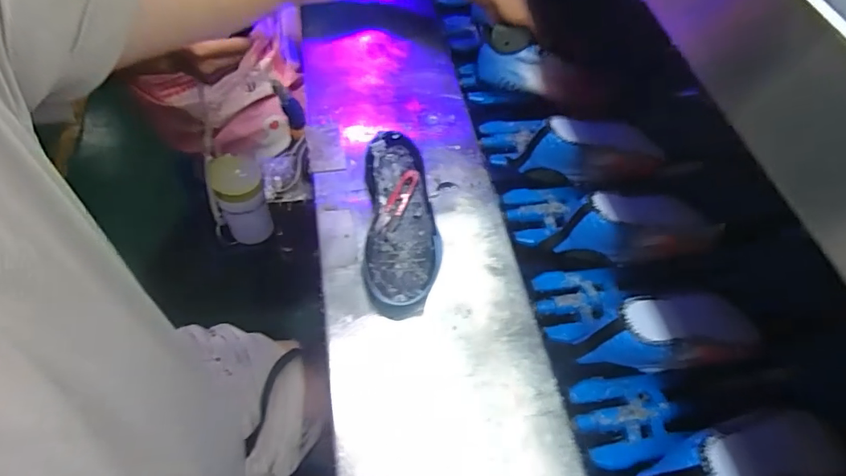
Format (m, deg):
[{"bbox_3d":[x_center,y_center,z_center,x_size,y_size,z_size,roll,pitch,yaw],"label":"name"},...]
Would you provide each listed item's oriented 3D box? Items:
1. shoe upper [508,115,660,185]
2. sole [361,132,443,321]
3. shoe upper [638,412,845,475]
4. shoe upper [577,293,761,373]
[{"bbox_3d":[0.238,-0.127,0.701,0.211,0.084,0.078,-6,59,-7],"label":"shoe upper"},{"bbox_3d":[-0.027,-0.022,0.597,0.093,0.047,0.246,0,58,-3],"label":"sole"},{"bbox_3d":[0.322,0.223,0.489,0.206,0.086,0.074,0,56,-20],"label":"shoe upper"},{"bbox_3d":[0.275,0.108,0.548,0.208,0.089,0.079,-8,59,-8],"label":"shoe upper"}]

